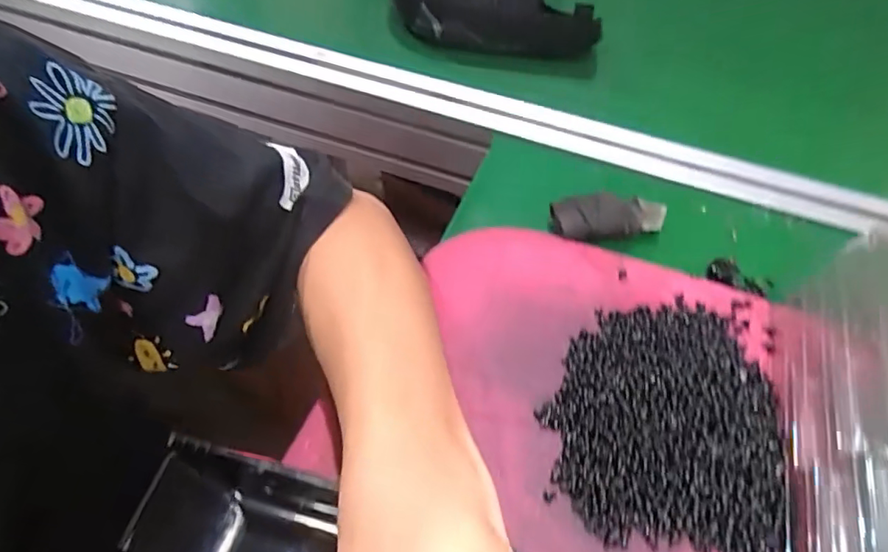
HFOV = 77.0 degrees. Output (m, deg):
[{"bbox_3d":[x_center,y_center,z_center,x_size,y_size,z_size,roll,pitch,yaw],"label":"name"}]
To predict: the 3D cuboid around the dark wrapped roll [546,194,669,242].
[{"bbox_3d":[0.105,-0.037,0.356,0.074,0.015,0.028,-3,54,-1],"label":"dark wrapped roll"}]

